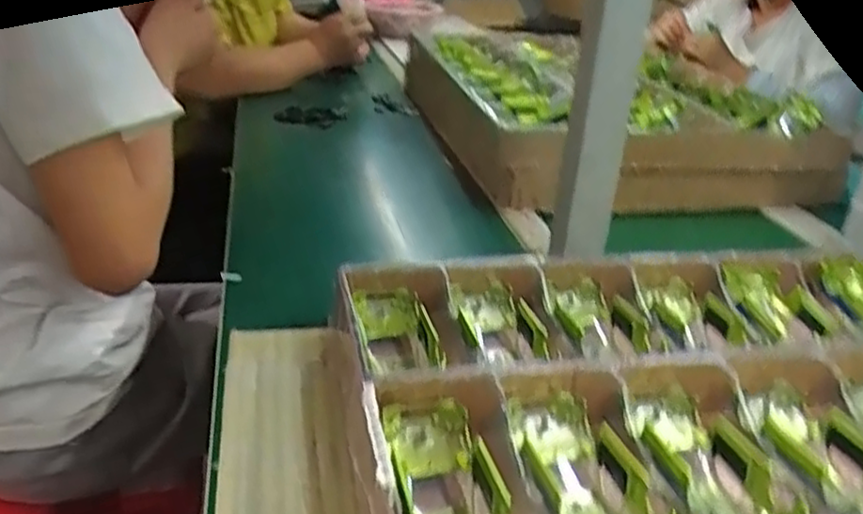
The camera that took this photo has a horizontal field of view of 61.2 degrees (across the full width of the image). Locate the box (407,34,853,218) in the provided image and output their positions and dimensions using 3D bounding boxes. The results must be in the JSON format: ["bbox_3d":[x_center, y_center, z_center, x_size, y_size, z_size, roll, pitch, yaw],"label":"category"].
[{"bbox_3d":[0.215,-0.234,1.106,0.431,0.111,0.643,-2,26,-14],"label":"box"}]

